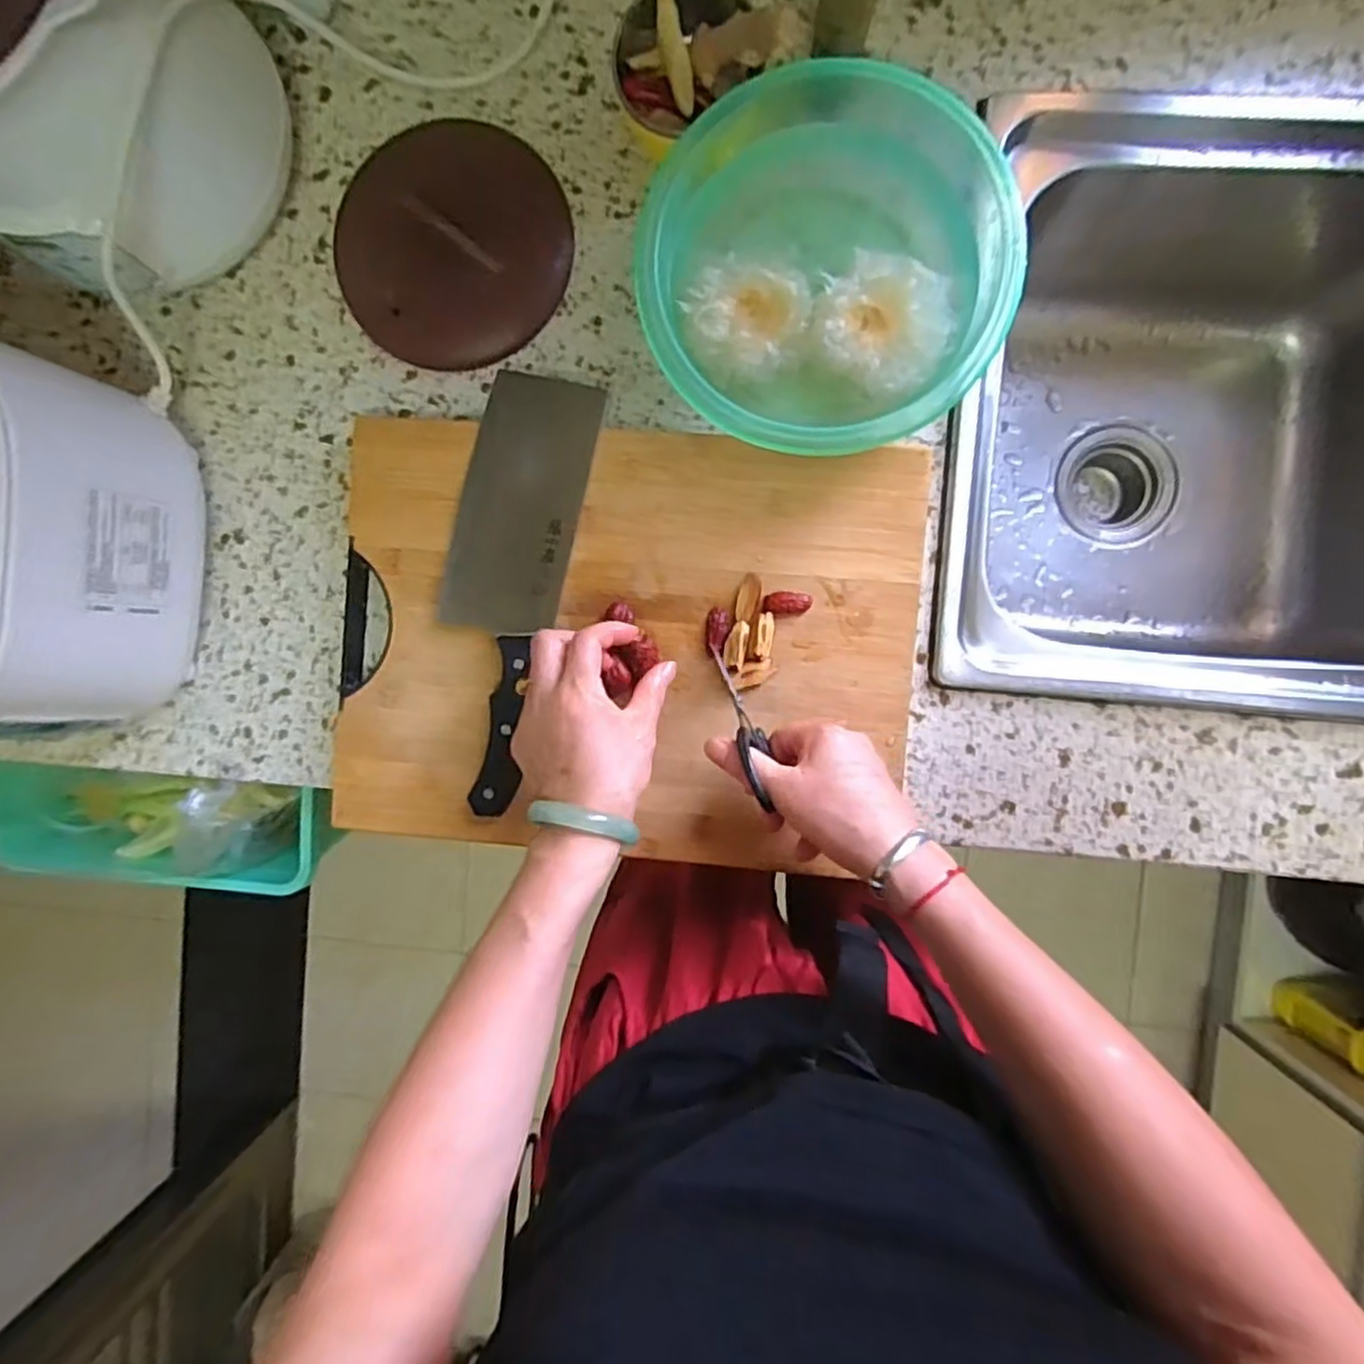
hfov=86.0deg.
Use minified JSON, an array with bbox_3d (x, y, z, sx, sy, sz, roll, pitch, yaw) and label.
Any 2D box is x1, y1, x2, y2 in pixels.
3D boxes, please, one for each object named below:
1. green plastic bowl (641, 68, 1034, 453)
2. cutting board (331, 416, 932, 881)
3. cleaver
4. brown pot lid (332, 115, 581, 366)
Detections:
[{"bbox_3d":[0.089,-0.262,0.470,0.221,0.075,0.231,0,92,5],"label":"green plastic bowl"},{"bbox_3d":[-0.043,-0.025,0.510,0.394,0.031,0.288,5,93,4],"label":"cutting board"},{"bbox_3d":[-0.124,-0.063,0.497,0.083,0.021,0.289,13,93,4],"label":"cleaver"},{"bbox_3d":[-0.166,-0.313,0.509,0.162,0.034,0.171,0,92,5],"label":"brown pot lid"}]

